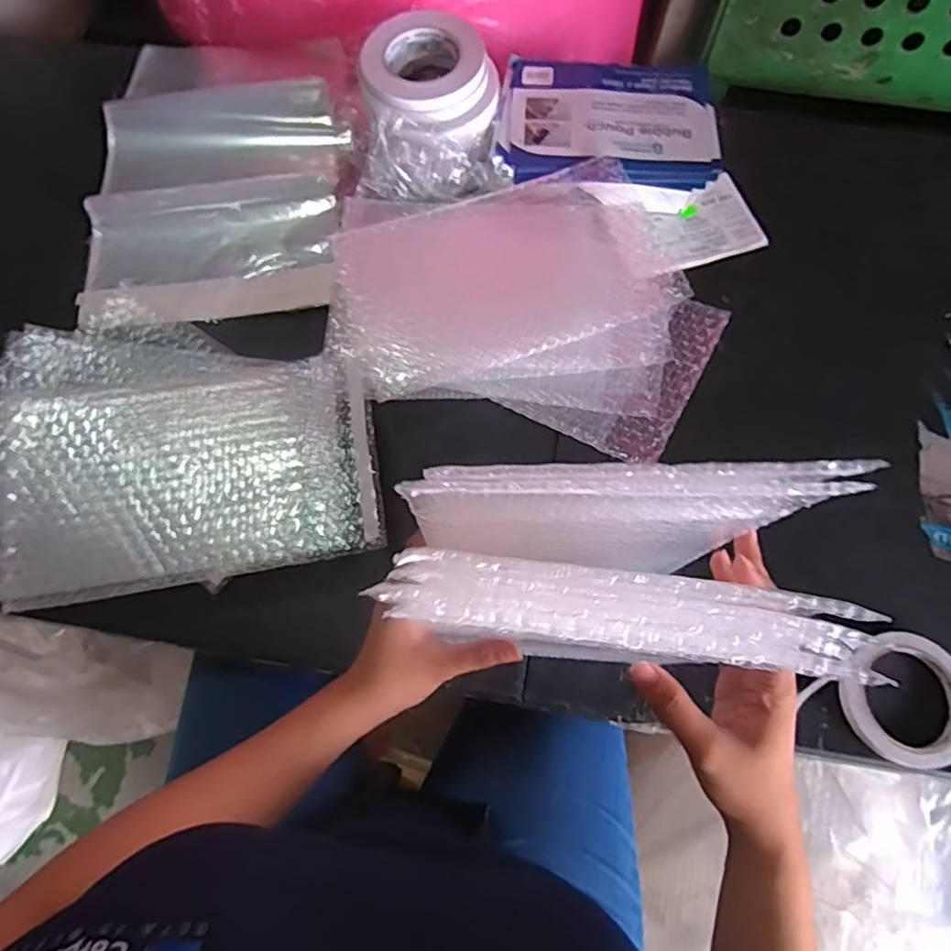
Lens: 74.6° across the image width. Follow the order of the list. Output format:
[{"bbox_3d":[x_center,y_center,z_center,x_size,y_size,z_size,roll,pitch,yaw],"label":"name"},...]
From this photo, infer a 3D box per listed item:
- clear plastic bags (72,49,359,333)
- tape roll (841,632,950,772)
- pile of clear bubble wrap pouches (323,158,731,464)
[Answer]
[{"bbox_3d":[-0.279,-0.342,0.688,0.274,0.038,0.389,-3,69,-1],"label":"clear plastic bags"},{"bbox_3d":[0.348,0.178,0.500,0.096,0.018,0.100,0,69,0],"label":"tape roll"},{"bbox_3d":[0.044,-0.177,0.609,0.373,0.042,0.282,13,69,4],"label":"pile of clear bubble wrap pouches"}]

